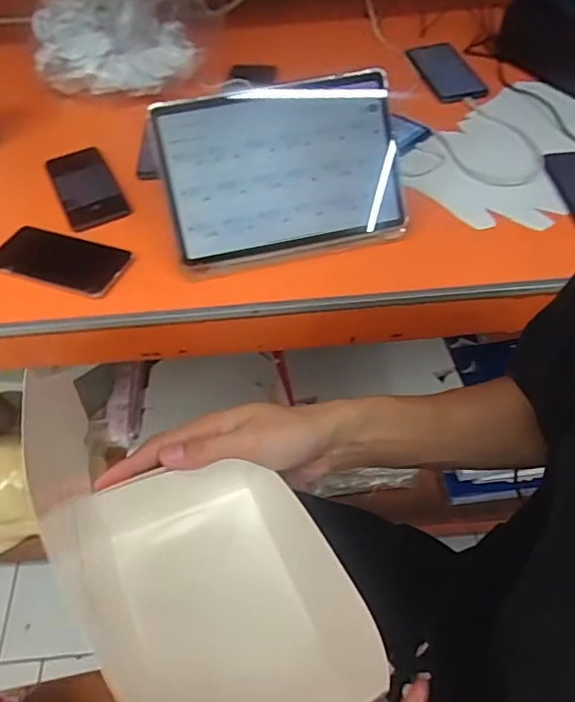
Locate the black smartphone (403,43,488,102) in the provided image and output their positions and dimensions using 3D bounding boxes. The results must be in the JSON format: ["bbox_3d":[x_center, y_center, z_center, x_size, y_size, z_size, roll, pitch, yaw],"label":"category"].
[{"bbox_3d":[0.244,-0.444,0.869,0.089,0.016,0.176,-9,52,-3],"label":"black smartphone"}]

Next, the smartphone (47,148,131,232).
[{"bbox_3d":[-0.263,-0.214,0.717,0.074,0.015,0.158,-24,54,-14],"label":"smartphone"}]

